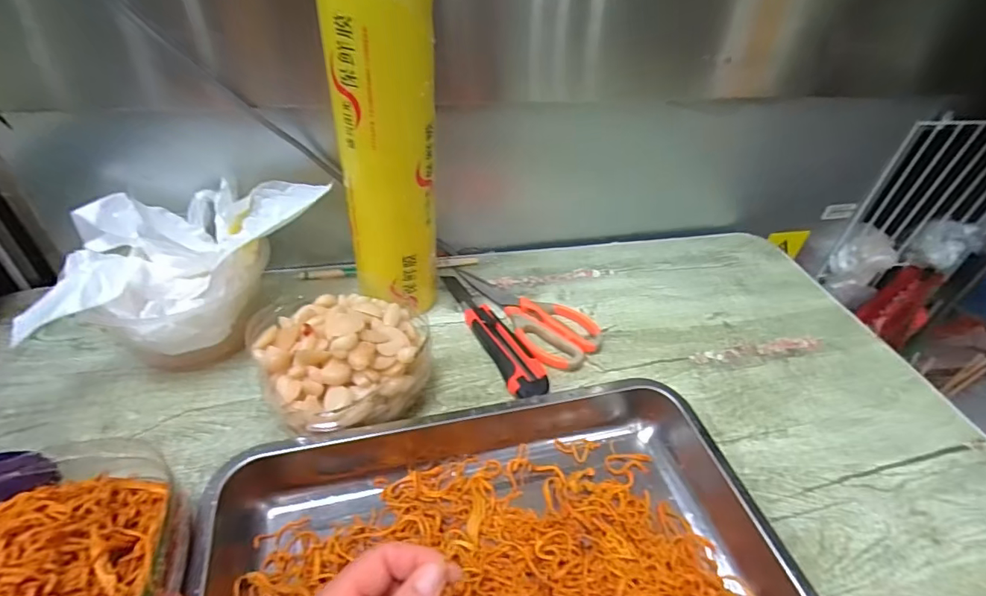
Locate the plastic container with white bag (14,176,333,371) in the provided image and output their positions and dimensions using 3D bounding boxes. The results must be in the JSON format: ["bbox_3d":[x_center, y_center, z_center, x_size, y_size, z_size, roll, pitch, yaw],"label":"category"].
[{"bbox_3d":[-0.283,-0.024,0.474,0.219,0.121,0.149,-5,43,-11],"label":"plastic container with white bag"}]

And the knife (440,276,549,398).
[{"bbox_3d":[-0.002,0.031,0.538,0.039,0.018,0.205,-16,46,-21],"label":"knife"}]

